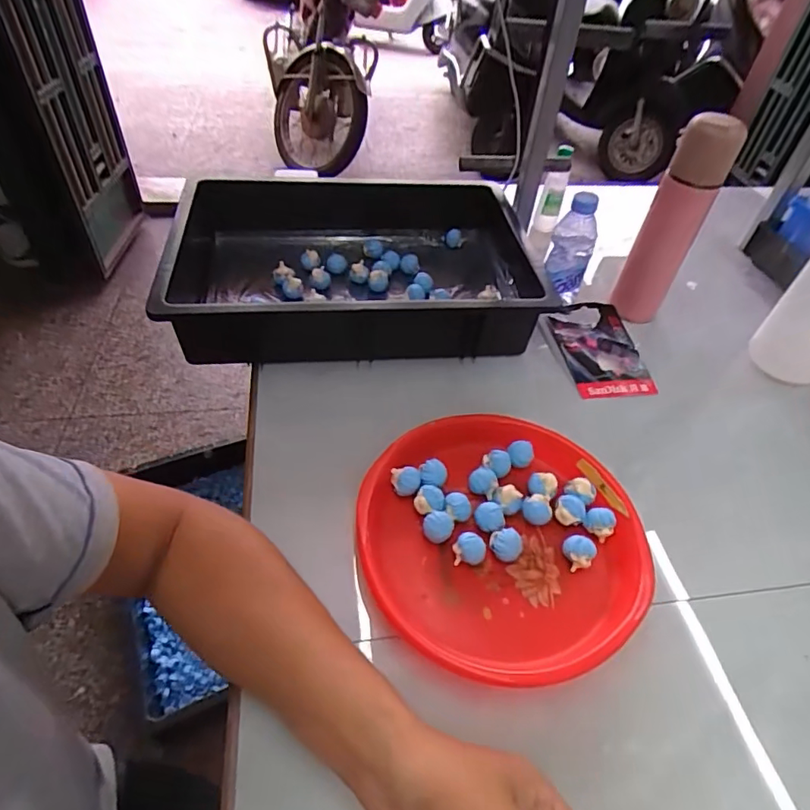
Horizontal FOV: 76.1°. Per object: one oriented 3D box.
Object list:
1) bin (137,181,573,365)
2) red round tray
[{"bbox_3d":[-0.068,-0.182,0.697,0.464,0.109,0.306,-3,47,-7],"label":"bin"},{"bbox_3d":[0.086,0.118,0.471,0.245,0.037,0.245,2,47,-2],"label":"red round tray"}]

